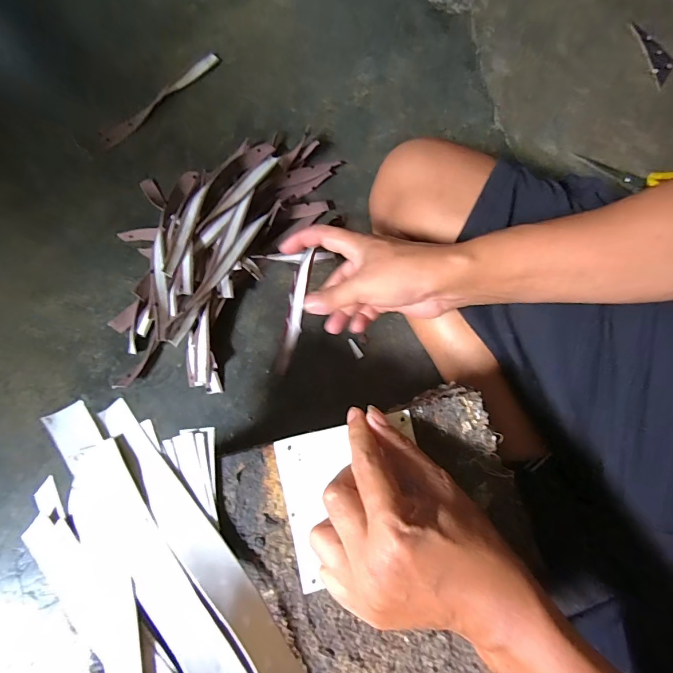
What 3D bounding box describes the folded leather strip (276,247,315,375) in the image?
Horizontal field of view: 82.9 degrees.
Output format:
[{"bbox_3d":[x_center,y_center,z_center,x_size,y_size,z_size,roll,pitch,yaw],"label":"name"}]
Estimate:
[{"bbox_3d":[-0.047,-0.025,0.427,0.020,0.013,0.139,14,103,2],"label":"folded leather strip"}]

